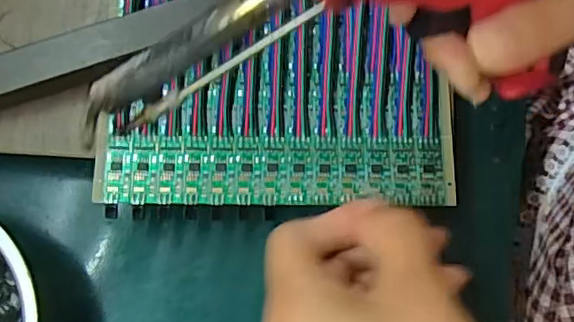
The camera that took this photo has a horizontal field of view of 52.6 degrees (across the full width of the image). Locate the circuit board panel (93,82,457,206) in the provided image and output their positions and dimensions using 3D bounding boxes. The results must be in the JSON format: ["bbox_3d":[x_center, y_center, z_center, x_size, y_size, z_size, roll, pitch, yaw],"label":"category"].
[{"bbox_3d":[-0.005,-0.002,0.270,0.163,0.009,0.045,0,73,2],"label":"circuit board panel"}]

